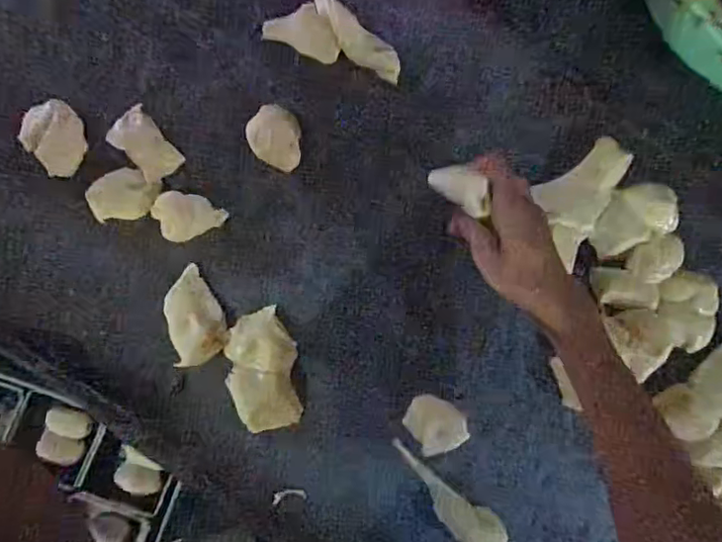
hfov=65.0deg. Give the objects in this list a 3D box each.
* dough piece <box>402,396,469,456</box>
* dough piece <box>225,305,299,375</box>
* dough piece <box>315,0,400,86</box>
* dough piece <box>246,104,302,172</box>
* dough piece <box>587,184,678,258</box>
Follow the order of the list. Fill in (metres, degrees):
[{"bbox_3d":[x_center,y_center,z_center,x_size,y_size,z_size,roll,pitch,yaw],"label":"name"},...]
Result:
[{"bbox_3d":[0.067,0.138,0.513,0.047,0.018,0.056,-34,89,-7],"label":"dough piece"},{"bbox_3d":[-0.088,0.062,0.507,0.061,0.021,0.054,11,84,-4],"label":"dough piece"},{"bbox_3d":[-0.015,-0.231,0.535,0.038,0.016,0.136,-44,90,-7],"label":"dough piece"},{"bbox_3d":[-0.079,-0.122,0.517,0.047,0.018,0.058,3,85,-5],"label":"dough piece"},{"bbox_3d":[0.261,-0.052,0.545,0.086,0.014,0.054,-24,88,-7],"label":"dough piece"}]

